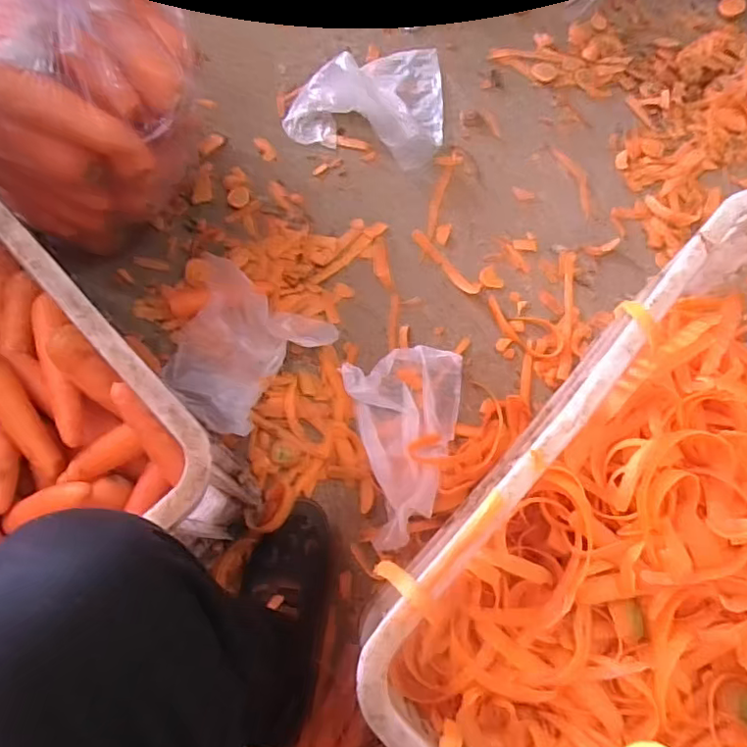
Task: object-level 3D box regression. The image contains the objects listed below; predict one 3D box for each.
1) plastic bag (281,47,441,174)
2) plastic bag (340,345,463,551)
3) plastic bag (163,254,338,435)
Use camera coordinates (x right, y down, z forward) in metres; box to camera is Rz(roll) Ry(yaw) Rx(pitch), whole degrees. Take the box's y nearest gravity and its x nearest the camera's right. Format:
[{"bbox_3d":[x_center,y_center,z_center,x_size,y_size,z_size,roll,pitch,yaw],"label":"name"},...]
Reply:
[{"bbox_3d":[0.008,-0.412,0.818,0.217,0.065,0.219,21,73,5],"label":"plastic bag"},{"bbox_3d":[0.029,0.067,0.668,0.143,0.040,0.221,7,58,1],"label":"plastic bag"},{"bbox_3d":[-0.157,-0.027,0.686,0.167,0.055,0.169,26,73,7],"label":"plastic bag"}]

